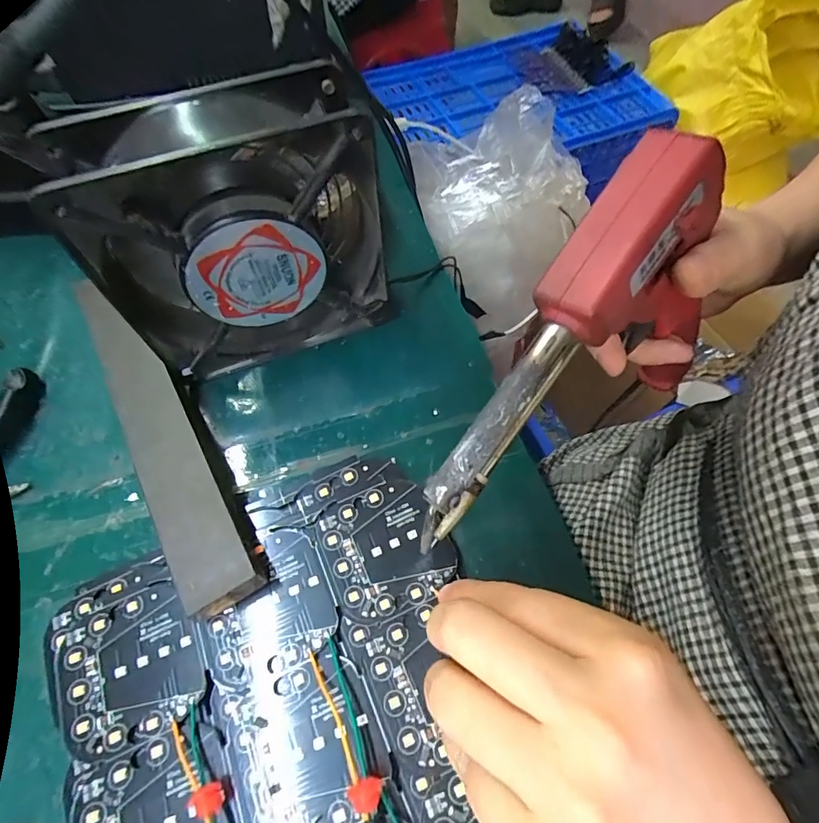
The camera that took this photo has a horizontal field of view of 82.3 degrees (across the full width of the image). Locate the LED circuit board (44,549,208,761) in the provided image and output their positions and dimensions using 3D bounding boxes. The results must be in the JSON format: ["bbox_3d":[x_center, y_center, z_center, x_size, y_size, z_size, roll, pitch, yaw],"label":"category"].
[{"bbox_3d":[-0.115,0.098,0.192,0.055,0.011,0.067,-26,65,-14],"label":"LED circuit board"}]

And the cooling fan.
[{"bbox_3d":[-0.074,-0.075,0.219,0.119,0.124,0.037,-20,63,-10],"label":"cooling fan"}]

